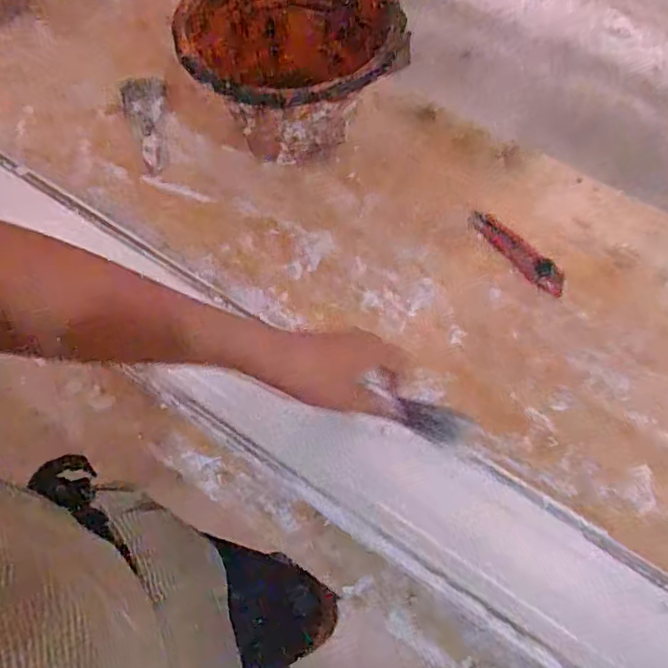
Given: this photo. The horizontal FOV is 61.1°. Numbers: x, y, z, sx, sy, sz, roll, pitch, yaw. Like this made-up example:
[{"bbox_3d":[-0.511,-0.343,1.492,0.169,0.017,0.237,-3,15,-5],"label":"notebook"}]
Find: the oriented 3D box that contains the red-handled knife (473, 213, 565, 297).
[{"bbox_3d":[0.226,-0.102,0.703,0.036,0.011,0.144,-39,72,-18],"label":"red-handled knife"}]

